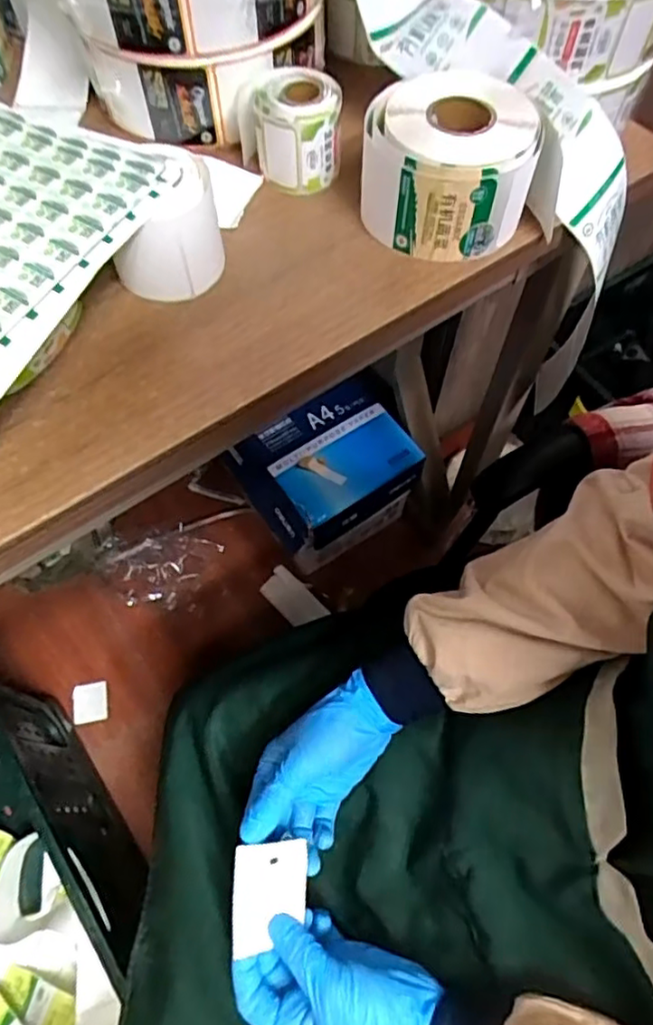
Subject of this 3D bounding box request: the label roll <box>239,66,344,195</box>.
[{"bbox_3d":[-0.028,-0.283,0.458,0.072,0.053,0.070,-7,63,-4],"label":"label roll"}]

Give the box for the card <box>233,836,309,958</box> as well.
[{"bbox_3d":[-0.038,0.261,0.424,0.050,0.004,0.066,2,86,-16],"label":"card"}]

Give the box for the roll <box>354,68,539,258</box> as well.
[{"bbox_3d":[0.080,-0.238,0.428,0.109,0.070,0.104,0,63,0],"label":"roll"}]

